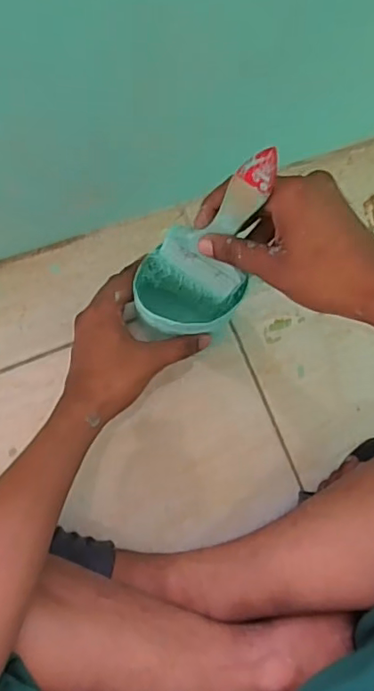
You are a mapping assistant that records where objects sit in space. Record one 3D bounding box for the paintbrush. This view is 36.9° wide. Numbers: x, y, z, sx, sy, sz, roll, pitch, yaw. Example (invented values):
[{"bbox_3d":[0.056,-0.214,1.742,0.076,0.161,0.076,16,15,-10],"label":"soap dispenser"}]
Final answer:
[{"bbox_3d":[0.022,-0.078,0.393,0.030,0.161,0.066,-42,86,-23],"label":"paintbrush"}]

